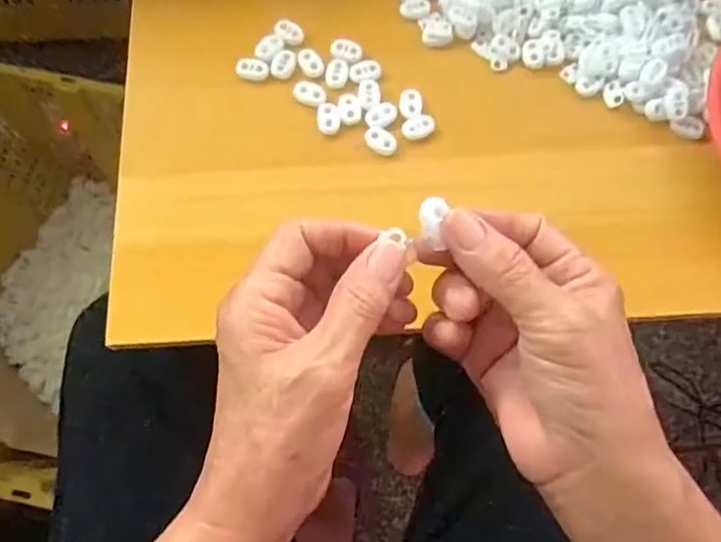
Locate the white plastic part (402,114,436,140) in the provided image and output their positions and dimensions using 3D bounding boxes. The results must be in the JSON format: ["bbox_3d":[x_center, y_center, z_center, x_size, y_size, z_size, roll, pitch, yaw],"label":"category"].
[{"bbox_3d":[0.039,-0.098,0.413,0.023,0.007,0.015,-23,73,-11],"label":"white plastic part"}]

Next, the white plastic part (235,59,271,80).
[{"bbox_3d":[-0.075,-0.141,0.420,0.022,0.004,0.016,8,70,0],"label":"white plastic part"}]

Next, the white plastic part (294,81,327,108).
[{"bbox_3d":[-0.035,-0.122,0.415,0.022,0.004,0.016,25,71,6],"label":"white plastic part"}]

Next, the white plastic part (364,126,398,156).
[{"bbox_3d":[0.014,-0.087,0.407,0.023,0.005,0.016,29,71,7],"label":"white plastic part"}]

